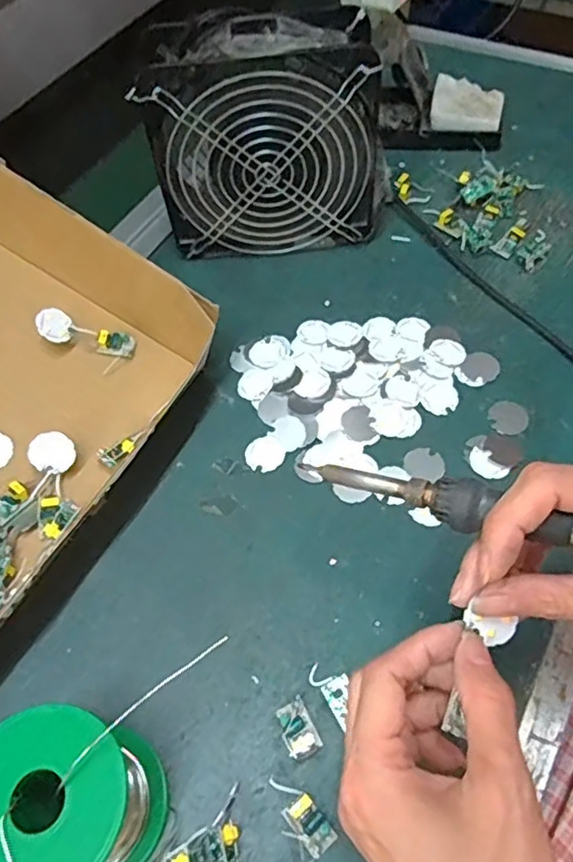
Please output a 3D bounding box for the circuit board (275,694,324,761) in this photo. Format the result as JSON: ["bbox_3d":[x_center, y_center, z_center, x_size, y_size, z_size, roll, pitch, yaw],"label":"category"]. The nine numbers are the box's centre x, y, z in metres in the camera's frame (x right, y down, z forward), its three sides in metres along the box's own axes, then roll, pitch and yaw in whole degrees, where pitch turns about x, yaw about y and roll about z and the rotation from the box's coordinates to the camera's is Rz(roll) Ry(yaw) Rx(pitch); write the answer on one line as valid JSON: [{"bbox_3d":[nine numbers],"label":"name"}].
[{"bbox_3d":[0.006,0.147,0.310,0.016,0.015,0.026,-26,62,-13],"label":"circuit board"}]

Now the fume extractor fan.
[{"bbox_3d":[-0.010,-0.201,0.438,0.159,0.145,0.061,-3,60,1],"label":"fume extractor fan"}]

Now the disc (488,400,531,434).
[{"bbox_3d":[0.143,-0.010,0.401,0.024,0.004,0.024,-1,60,2],"label":"disc"}]

